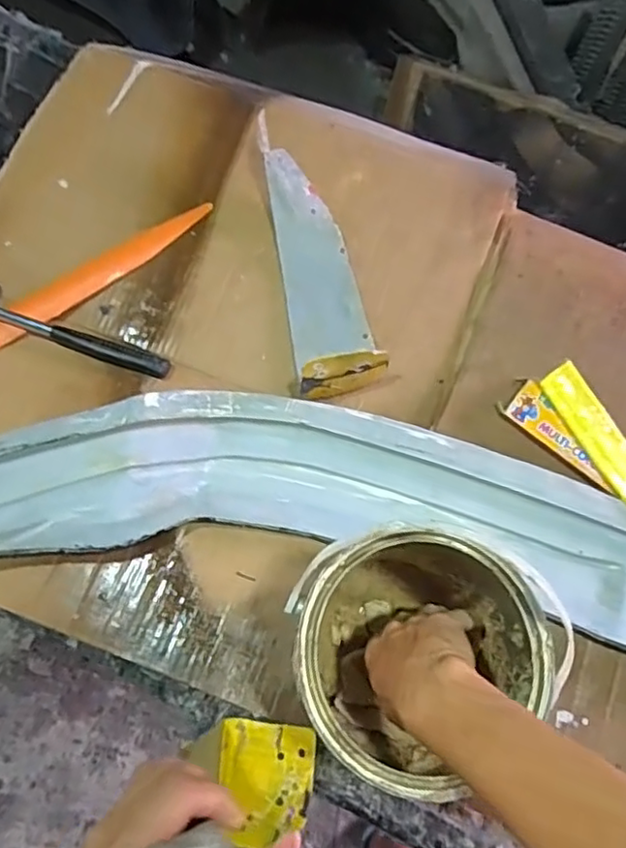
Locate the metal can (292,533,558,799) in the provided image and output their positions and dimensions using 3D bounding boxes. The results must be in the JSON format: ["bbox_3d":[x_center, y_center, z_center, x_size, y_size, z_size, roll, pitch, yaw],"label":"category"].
[{"bbox_3d":[0.071,0.176,0.488,0.162,0.192,0.151,1,71,-2],"label":"metal can"}]

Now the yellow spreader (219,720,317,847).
[{"bbox_3d":[-0.042,0.306,0.532,0.080,0.006,0.092,1,61,12],"label":"yellow spreader"}]

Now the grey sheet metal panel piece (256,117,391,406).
[{"bbox_3d":[0.007,-0.180,0.671,0.094,0.059,0.301,-8,71,-5],"label":"grey sheet metal panel piece"}]

